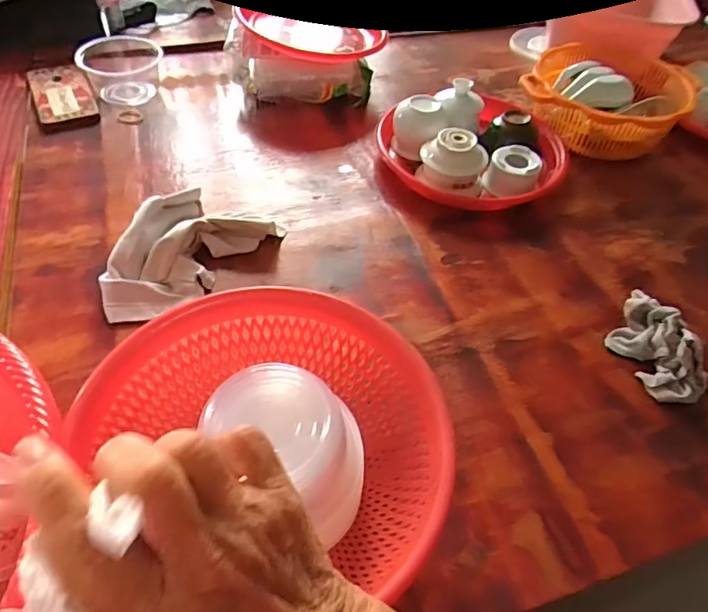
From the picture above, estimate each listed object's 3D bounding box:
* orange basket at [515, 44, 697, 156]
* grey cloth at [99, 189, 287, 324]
[{"bbox_3d":[0.357,-0.290,0.766,0.211,0.075,0.190,27,54,17],"label":"orange basket"},{"bbox_3d":[-0.185,-0.063,0.568,0.107,0.047,0.198,34,57,23],"label":"grey cloth"}]

